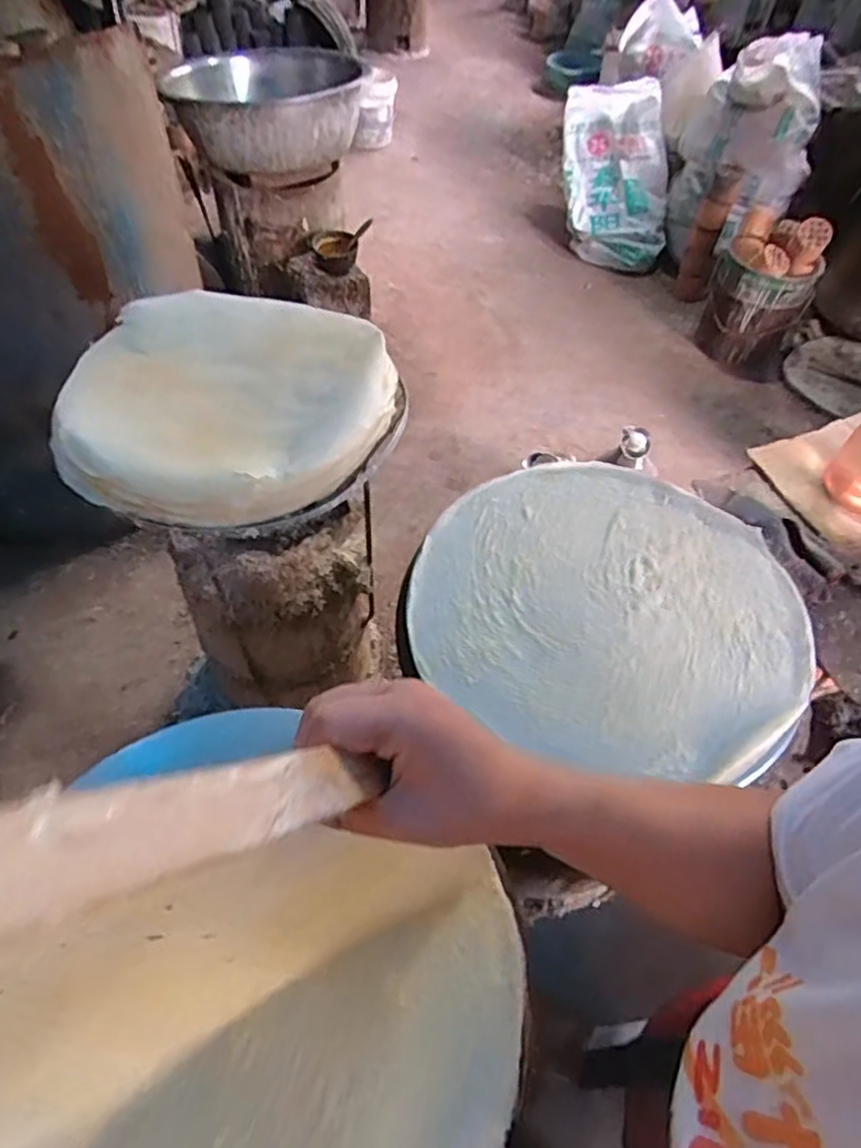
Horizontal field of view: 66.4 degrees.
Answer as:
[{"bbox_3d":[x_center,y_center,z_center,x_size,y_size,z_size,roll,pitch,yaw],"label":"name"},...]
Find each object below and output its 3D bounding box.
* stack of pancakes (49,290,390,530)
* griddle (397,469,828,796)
[{"bbox_3d":[-0.220,-0.212,0.753,0.341,0.050,0.355,-2,53,-4],"label":"stack of pancakes"},{"bbox_3d":[0.170,0.022,0.642,0.361,0.024,0.321,13,54,7],"label":"griddle"}]

